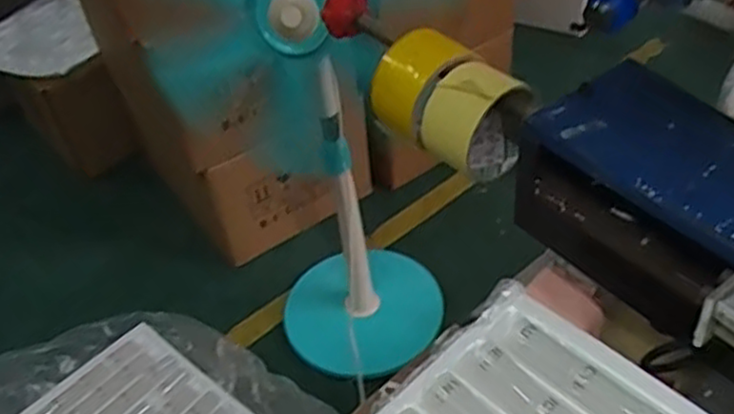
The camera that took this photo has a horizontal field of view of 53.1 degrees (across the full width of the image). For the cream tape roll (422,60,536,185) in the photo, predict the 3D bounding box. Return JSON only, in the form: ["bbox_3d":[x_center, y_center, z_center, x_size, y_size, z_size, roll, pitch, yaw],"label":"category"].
[{"bbox_3d":[0.089,-0.072,0.578,0.084,0.097,0.059,-34,48,-25],"label":"cream tape roll"}]

